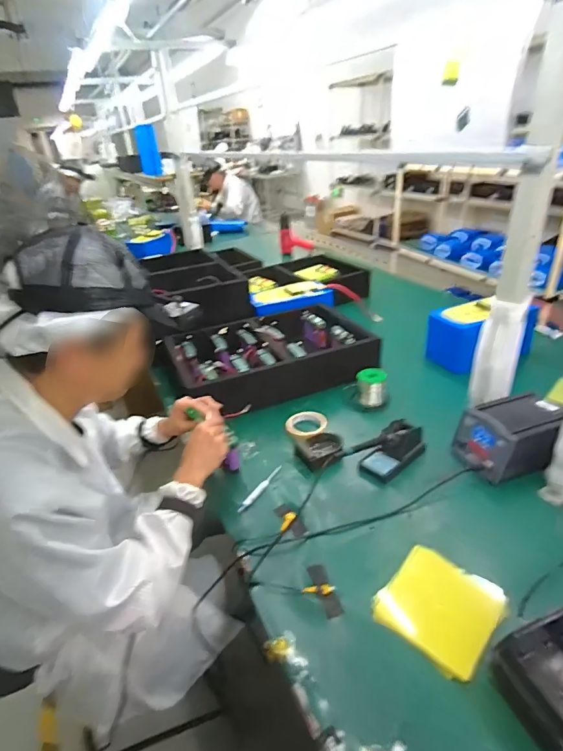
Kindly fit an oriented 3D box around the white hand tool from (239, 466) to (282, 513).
[{"bbox_3d":[-0.042,0.224,0.839,0.019,0.013,0.145,15,36,31],"label":"white hand tool"}]

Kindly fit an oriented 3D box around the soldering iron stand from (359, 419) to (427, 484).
[{"bbox_3d":[0.236,0.160,0.878,0.147,0.085,0.075,-29,38,-34],"label":"soldering iron stand"}]

